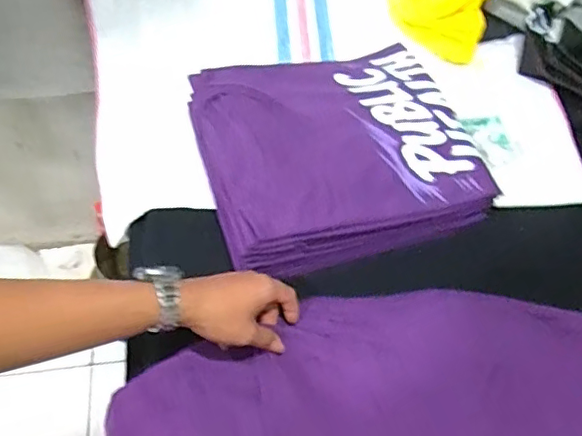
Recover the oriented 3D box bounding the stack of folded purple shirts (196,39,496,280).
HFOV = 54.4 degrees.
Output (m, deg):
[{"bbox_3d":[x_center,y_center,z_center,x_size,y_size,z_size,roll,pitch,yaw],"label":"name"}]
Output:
[{"bbox_3d":[0.055,-0.090,0.734,0.323,0.078,0.282,-12,58,-11],"label":"stack of folded purple shirts"}]

